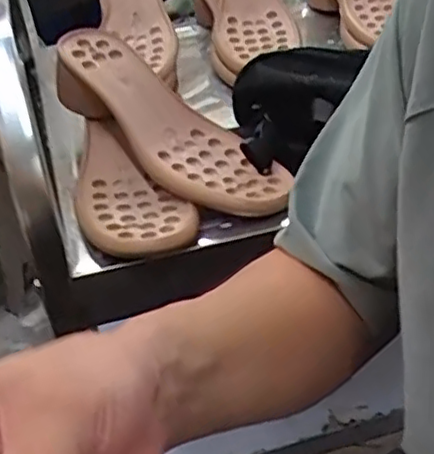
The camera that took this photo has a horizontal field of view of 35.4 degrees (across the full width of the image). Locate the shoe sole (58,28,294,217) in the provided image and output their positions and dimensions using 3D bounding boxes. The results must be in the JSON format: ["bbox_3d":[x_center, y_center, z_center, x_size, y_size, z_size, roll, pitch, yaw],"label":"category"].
[{"bbox_3d":[-0.045,-0.088,0.571,0.091,0.029,0.244,-30,63,-30],"label":"shoe sole"}]

